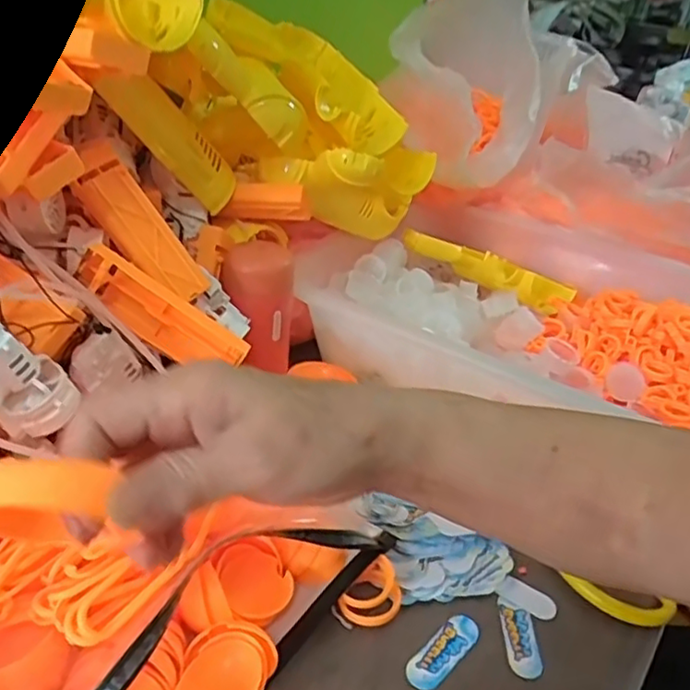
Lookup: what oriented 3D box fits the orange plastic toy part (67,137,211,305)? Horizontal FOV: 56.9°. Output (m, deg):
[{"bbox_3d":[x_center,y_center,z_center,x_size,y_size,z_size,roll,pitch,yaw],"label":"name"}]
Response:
[{"bbox_3d":[-0.132,-0.077,0.405,0.114,0.023,0.030,53,36,-8],"label":"orange plastic toy part"}]

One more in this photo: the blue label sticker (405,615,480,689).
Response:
[{"bbox_3d":[0.052,0.161,0.337,0.019,0.004,0.050,30,38,32],"label":"blue label sticker"}]

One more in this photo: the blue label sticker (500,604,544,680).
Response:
[{"bbox_3d":[0.096,0.160,0.348,0.017,0.004,0.043,-1,32,2],"label":"blue label sticker"}]

